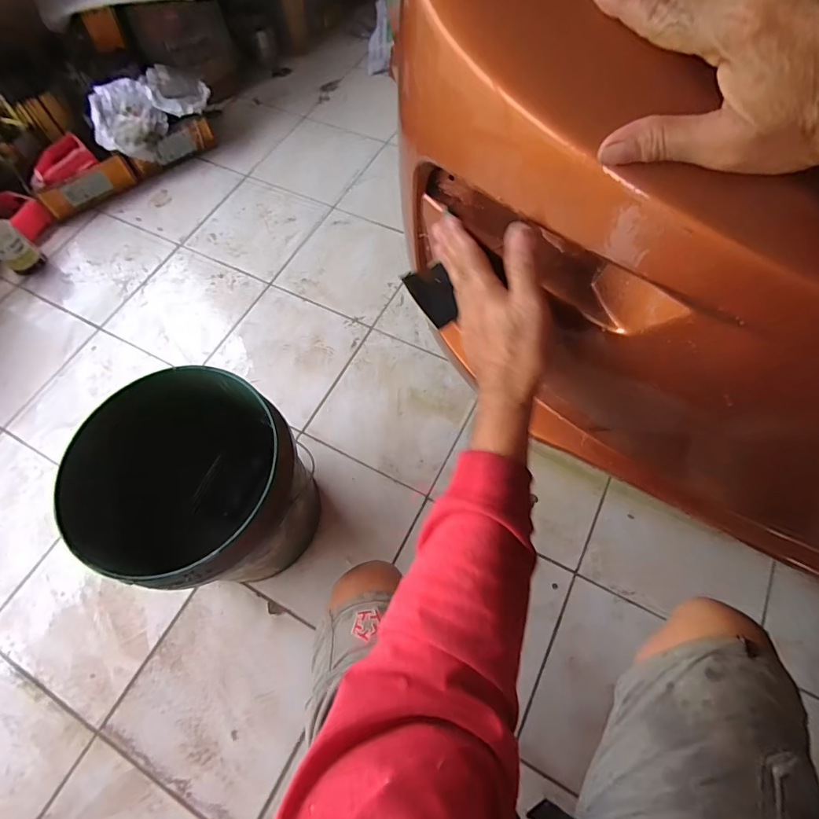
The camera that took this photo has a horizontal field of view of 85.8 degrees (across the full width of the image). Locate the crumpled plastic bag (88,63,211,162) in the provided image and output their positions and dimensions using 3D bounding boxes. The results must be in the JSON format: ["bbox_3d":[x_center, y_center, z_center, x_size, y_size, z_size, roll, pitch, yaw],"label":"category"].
[{"bbox_3d":[-0.727,-0.837,1.239,0.320,0.119,0.157,-35,68,-13],"label":"crumpled plastic bag"}]

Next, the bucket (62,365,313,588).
[{"bbox_3d":[-0.308,0.143,0.714,0.262,0.330,0.270,-1,65,2],"label":"bucket"}]

